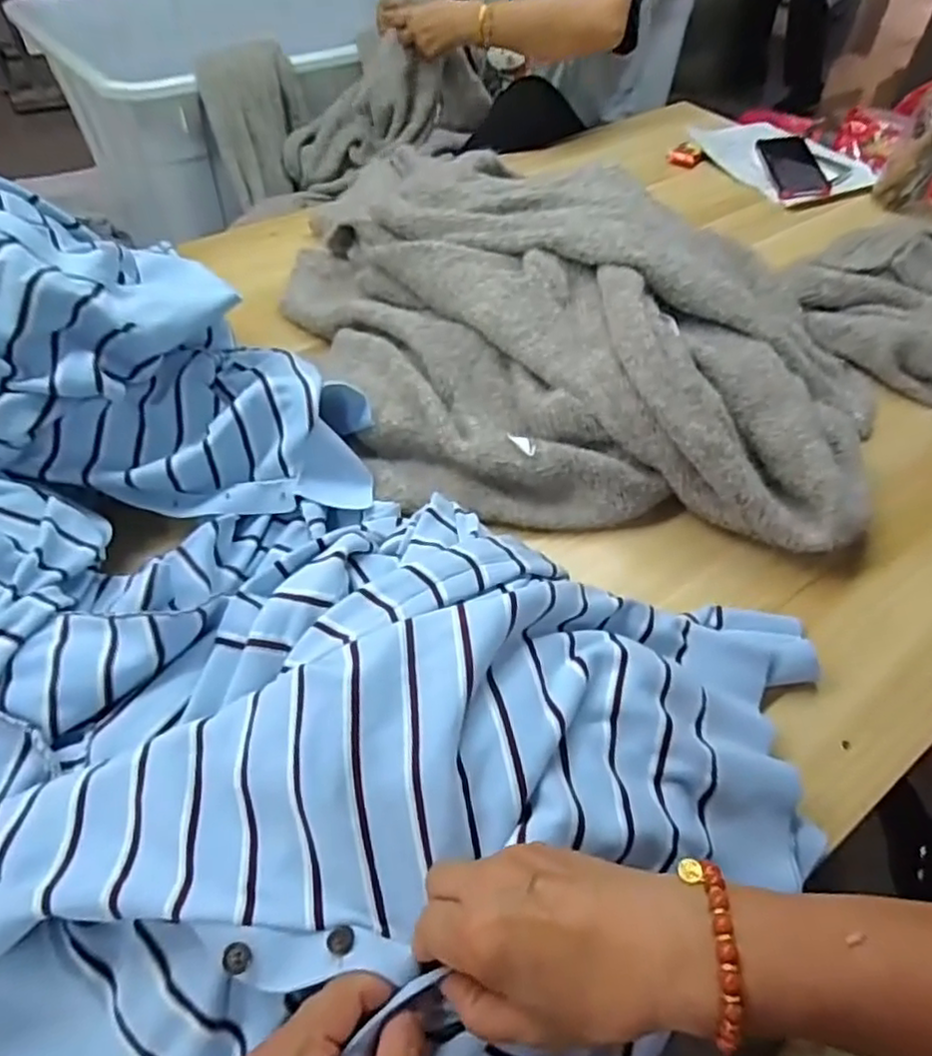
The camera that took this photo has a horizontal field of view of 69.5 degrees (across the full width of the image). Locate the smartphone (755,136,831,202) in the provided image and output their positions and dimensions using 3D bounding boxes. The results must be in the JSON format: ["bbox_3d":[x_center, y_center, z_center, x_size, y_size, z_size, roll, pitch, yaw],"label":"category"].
[{"bbox_3d":[0.531,-0.582,1.085,0.087,0.009,0.181,-3,55,4],"label":"smartphone"}]

